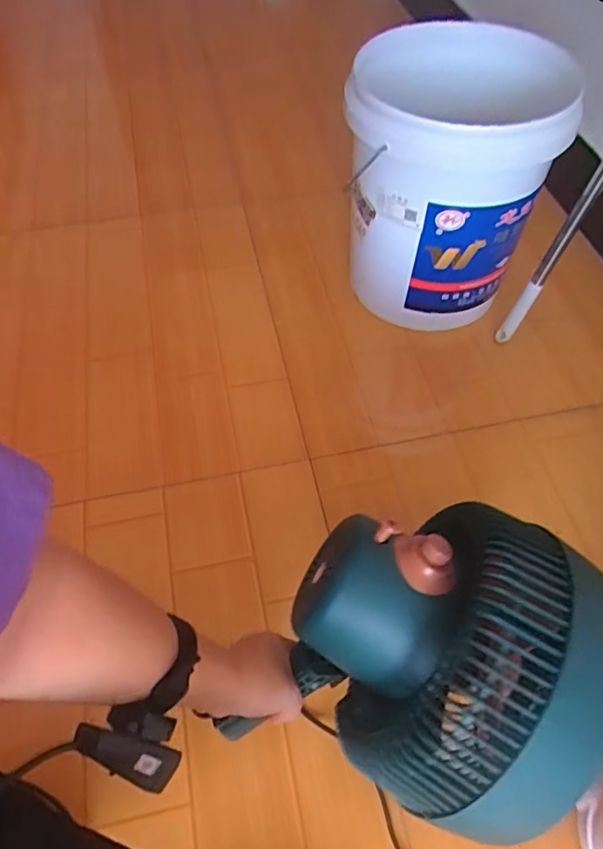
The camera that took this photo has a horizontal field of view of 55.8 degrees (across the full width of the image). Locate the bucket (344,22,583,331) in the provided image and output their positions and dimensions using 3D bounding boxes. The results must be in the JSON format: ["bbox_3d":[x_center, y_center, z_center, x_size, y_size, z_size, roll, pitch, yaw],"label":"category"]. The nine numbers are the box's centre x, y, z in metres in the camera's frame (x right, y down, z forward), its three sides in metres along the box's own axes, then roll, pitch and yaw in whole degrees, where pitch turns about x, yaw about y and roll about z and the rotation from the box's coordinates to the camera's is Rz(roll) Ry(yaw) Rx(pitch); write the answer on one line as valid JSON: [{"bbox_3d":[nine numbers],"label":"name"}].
[{"bbox_3d":[0.207,-0.366,0.881,0.291,0.328,0.299,12,55,5],"label":"bucket"}]

